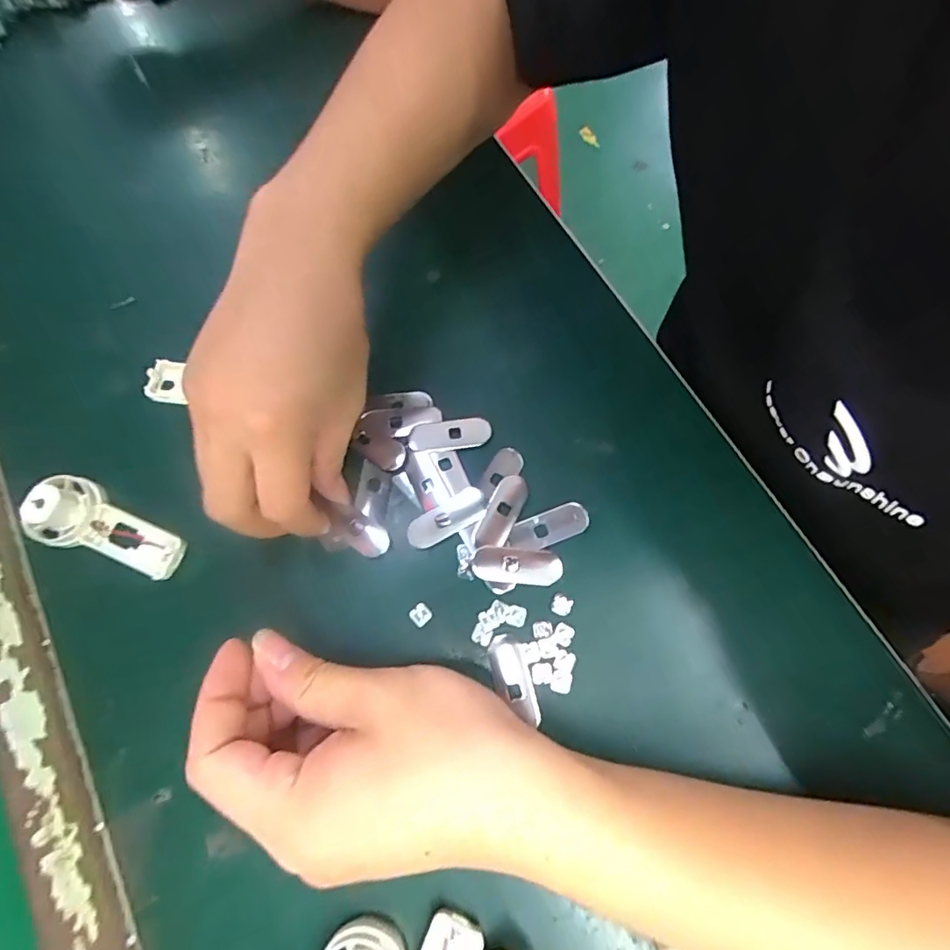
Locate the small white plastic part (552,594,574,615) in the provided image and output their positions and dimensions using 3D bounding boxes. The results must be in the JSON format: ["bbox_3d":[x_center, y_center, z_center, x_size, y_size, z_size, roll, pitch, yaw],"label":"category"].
[{"bbox_3d":[0.049,0.073,0.296,0.011,0.004,0.011,0,73,1],"label":"small white plastic part"}]

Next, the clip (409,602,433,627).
[{"bbox_3d":[-0.030,0.077,0.293,0.011,0.004,0.011,-41,77,-11],"label":"clip"}]

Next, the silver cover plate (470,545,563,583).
[{"bbox_3d":[0.025,0.052,0.304,0.050,0.008,0.018,4,73,2],"label":"silver cover plate"}]

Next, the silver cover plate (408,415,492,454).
[{"bbox_3d":[-0.016,-0.025,0.324,0.049,0.004,0.020,-10,74,-2],"label":"silver cover plate"}]

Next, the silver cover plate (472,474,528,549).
[{"bbox_3d":[0.016,0.022,0.310,0.019,0.004,0.048,24,75,7],"label":"silver cover plate"}]

